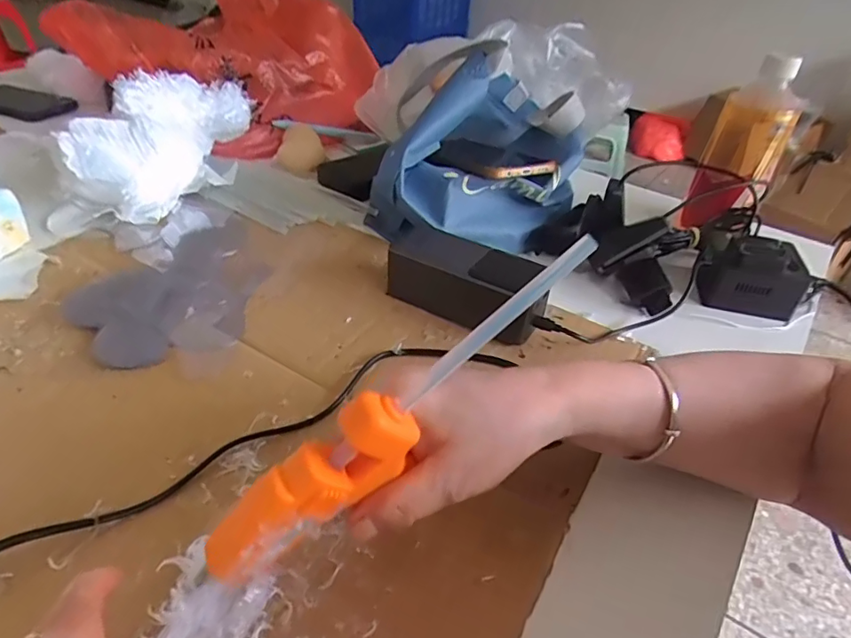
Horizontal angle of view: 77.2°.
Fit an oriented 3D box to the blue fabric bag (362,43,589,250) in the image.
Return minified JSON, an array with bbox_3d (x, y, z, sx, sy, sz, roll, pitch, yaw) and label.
[{"bbox_3d":[0.048,-0.174,0.548,0.204,0.136,0.206,0,39,-5],"label":"blue fabric bag"}]

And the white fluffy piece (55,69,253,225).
[{"bbox_3d":[-0.288,-0.195,0.579,0.105,0.092,0.203,13,39,11],"label":"white fluffy piece"}]

